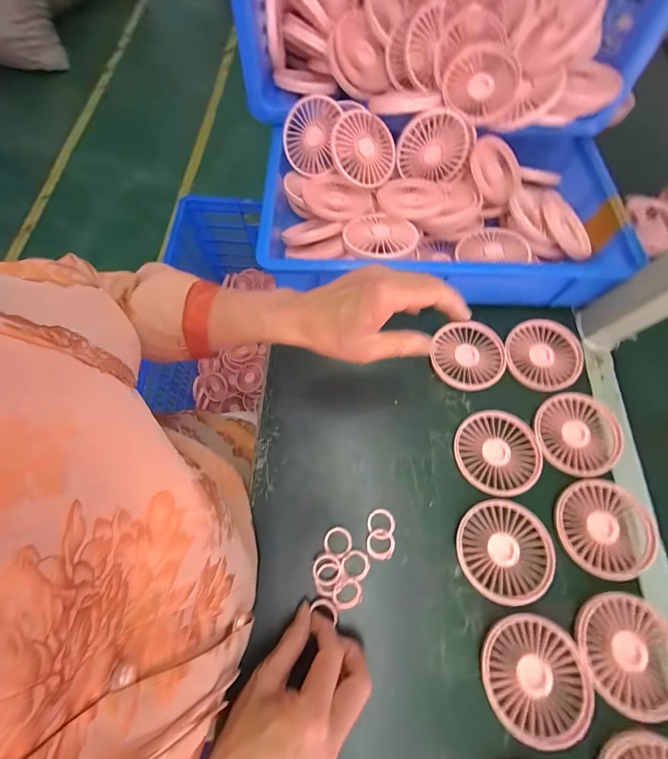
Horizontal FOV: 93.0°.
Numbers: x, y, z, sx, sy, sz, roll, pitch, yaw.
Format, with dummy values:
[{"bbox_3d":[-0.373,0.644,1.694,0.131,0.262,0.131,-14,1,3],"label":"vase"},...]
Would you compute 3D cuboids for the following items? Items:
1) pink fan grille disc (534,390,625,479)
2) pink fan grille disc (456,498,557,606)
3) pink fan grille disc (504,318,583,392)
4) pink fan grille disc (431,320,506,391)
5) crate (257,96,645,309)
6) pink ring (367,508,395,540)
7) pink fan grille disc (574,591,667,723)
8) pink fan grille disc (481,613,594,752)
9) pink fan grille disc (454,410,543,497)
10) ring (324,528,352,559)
[{"bbox_3d":[0.273,0.061,0.355,0.092,0.012,0.086,1,70,-2],"label":"pink fan grille disc"},{"bbox_3d":[0.169,0.167,0.313,0.086,0.010,0.087,1,70,-2],"label":"pink fan grille disc"},{"bbox_3d":[0.259,-0.032,0.392,0.086,0.011,0.098,40,73,12],"label":"pink fan grille disc"},{"bbox_3d":[0.164,-0.029,0.387,0.083,0.013,0.088,0,66,0],"label":"pink fan grille disc"},{"bbox_3d":[0.135,-0.222,0.401,0.427,0.103,0.234,1,70,-2],"label":"crate"},{"bbox_3d":[0.048,0.149,0.327,0.028,0.007,0.028,1,70,-2],"label":"pink ring"},{"bbox_3d":[0.266,0.242,0.284,0.090,0.009,0.086,1,70,-2],"label":"pink fan grille disc"},{"bbox_3d":[0.179,0.261,0.279,0.086,0.010,0.088,1,70,-2],"label":"pink fan grille disc"},{"bbox_3d":[0.179,0.080,0.348,0.086,0.012,0.087,1,70,-2],"label":"pink fan grille disc"},{"bbox_3d":[0.004,0.164,0.320,0.027,0.004,0.027,1,70,-2],"label":"ring"}]

